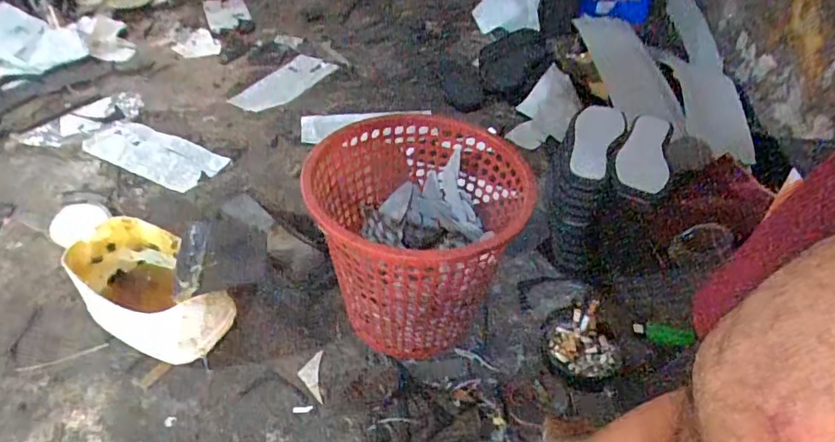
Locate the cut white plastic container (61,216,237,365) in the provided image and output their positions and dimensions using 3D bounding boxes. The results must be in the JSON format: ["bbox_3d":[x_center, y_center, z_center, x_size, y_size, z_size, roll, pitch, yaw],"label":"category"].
[{"bbox_3d":[-0.357,0.100,0.707,0.224,0.126,0.122,29,47,28],"label":"cut white plastic container"}]

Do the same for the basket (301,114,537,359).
[{"bbox_3d":[-0.015,0.028,0.700,0.225,0.242,0.273,29,47,27],"label":"basket"}]

